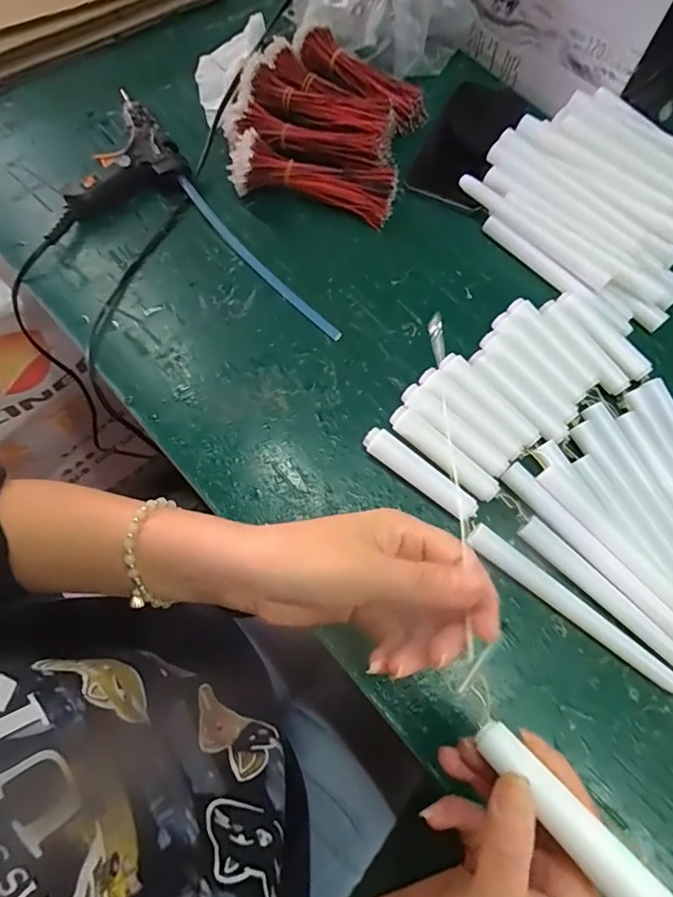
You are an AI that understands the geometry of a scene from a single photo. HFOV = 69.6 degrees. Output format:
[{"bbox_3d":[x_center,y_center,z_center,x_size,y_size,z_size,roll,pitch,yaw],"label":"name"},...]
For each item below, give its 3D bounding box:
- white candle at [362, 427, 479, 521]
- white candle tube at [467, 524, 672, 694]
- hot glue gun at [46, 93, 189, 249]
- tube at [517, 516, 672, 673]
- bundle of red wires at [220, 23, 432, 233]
[{"bbox_3d":[0.058,0.017,0.334,0.088,0.014,0.016,37,74,11],"label":"white candle"},{"bbox_3d":[0.148,0.102,0.309,0.147,0.012,0.015,38,74,12],"label":"white candle tube"},{"bbox_3d":[-0.208,-0.243,0.428,0.145,0.033,0.109,-42,76,-14],"label":"hot glue gun"},{"bbox_3d":[0.178,0.101,0.309,0.014,0.012,0.146,-42,76,-14],"label":"tube"},{"bbox_3d":[-0.011,-0.299,0.449,0.164,0.049,0.188,18,71,5],"label":"bundle of red wires"}]

